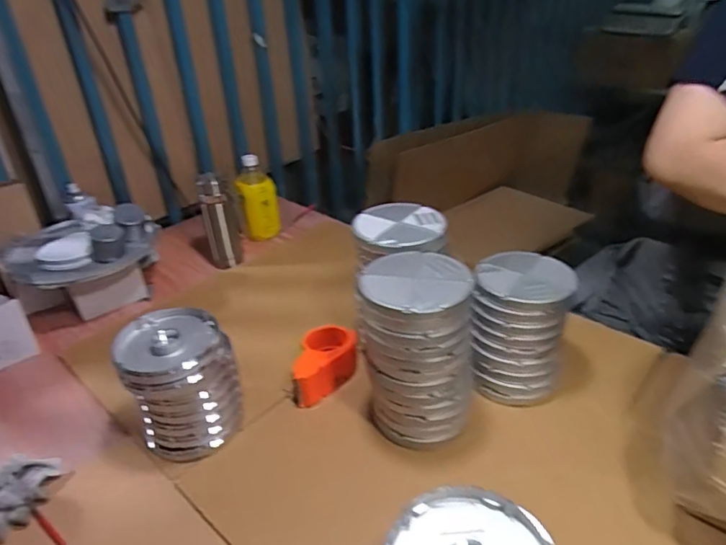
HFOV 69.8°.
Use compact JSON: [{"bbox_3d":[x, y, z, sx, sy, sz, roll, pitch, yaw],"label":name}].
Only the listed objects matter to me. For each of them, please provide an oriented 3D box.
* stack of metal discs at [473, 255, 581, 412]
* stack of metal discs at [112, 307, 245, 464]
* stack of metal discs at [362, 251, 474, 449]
[{"bbox_3d":[0.236,0.081,0.792,0.138,0.176,0.151,5,33,14],"label":"stack of metal discs"},{"bbox_3d":[-0.253,0.161,0.749,0.142,0.165,0.150,-17,34,-20],"label":"stack of metal discs"},{"bbox_3d":[0.077,0.103,0.716,0.143,0.226,0.135,-1,32,5],"label":"stack of metal discs"}]

